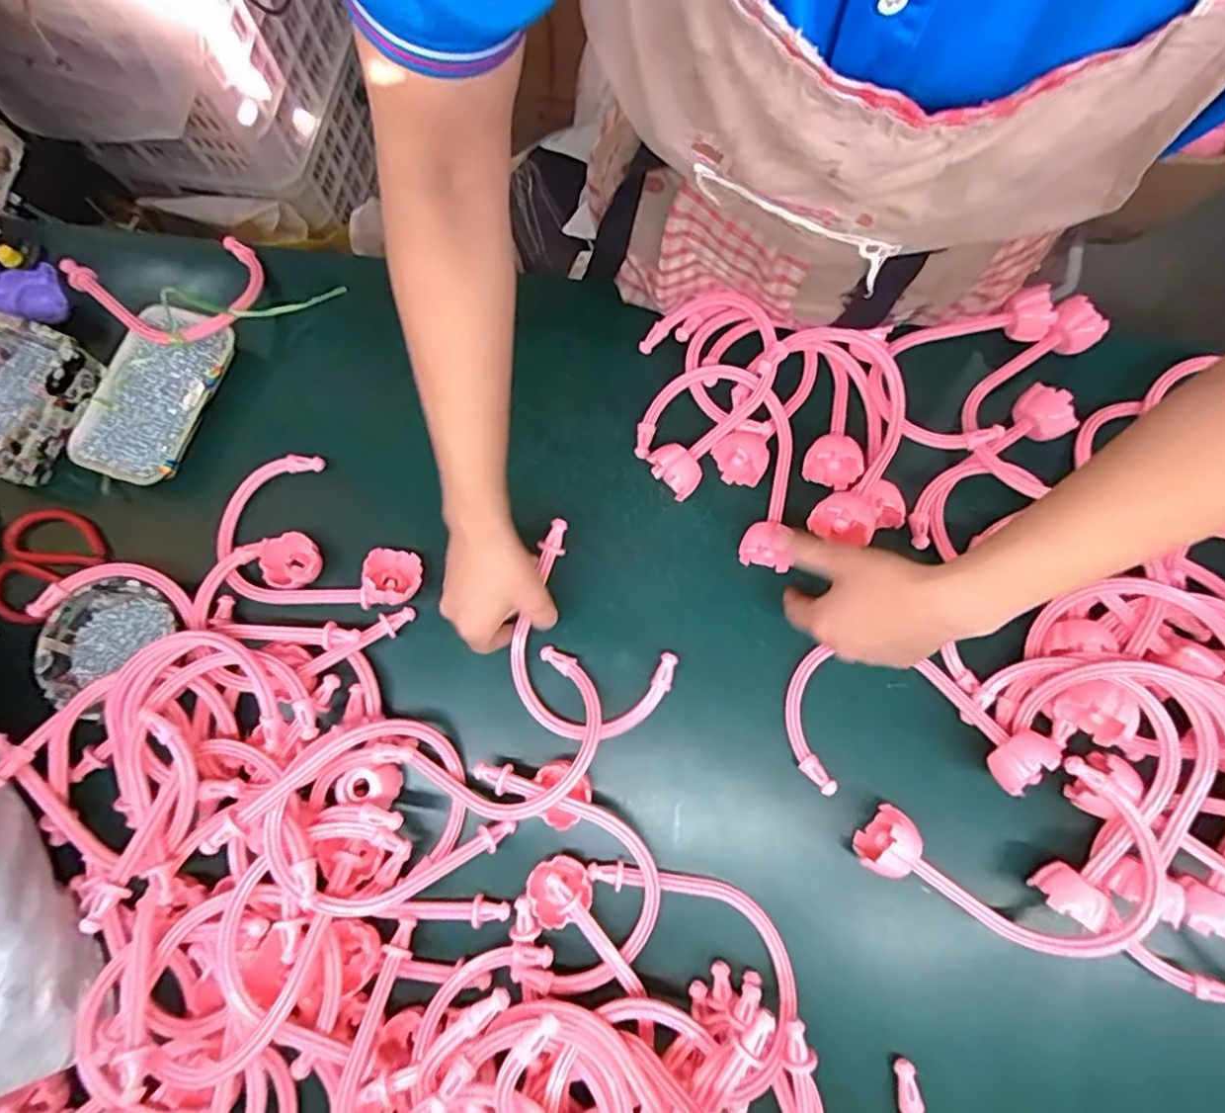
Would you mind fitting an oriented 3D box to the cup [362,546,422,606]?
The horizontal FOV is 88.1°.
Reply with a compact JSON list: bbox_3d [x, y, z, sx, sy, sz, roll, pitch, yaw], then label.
[{"bbox_3d":[-0.192,0.016,0.555,0.044,0.028,0.049,7,76,3],"label":"cup"}]

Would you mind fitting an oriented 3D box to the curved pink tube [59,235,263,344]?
[{"bbox_3d":[-0.444,-0.257,0.631,0.179,0.026,0.124,-14,70,-7],"label":"curved pink tube"}]

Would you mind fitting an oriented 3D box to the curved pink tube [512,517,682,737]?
[{"bbox_3d":[-0.035,0.074,0.530,0.121,0.042,0.170,-39,78,-9],"label":"curved pink tube"}]

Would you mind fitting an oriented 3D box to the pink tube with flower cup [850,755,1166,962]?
[{"bbox_3d":[0.301,0.213,0.490,0.185,0.069,0.136,24,77,7],"label":"pink tube with flower cup"}]

